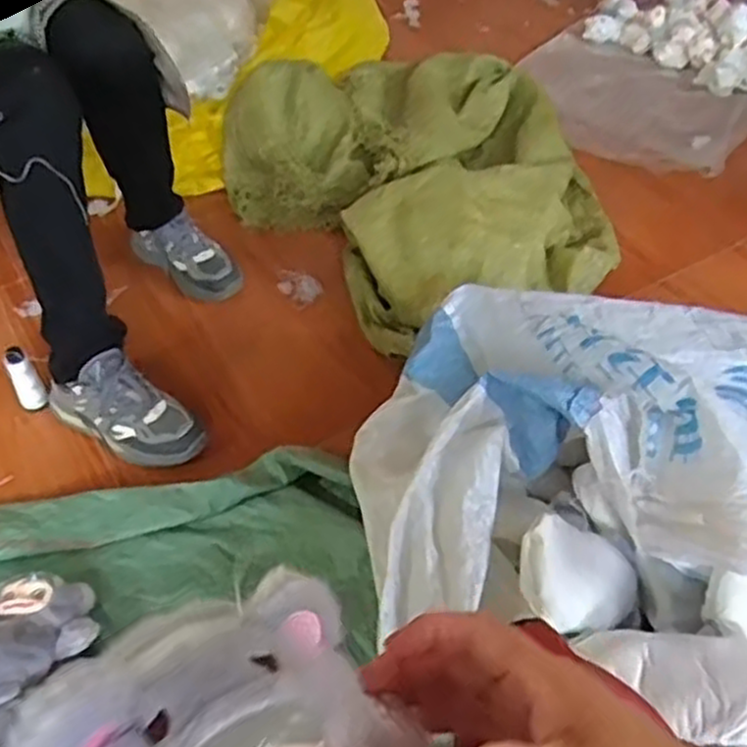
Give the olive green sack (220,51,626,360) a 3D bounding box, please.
[{"bbox_3d":[0.109,-0.393,1.488,0.666,0.173,0.730,-21,51,-19],"label":"olive green sack"}]

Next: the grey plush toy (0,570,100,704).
[{"bbox_3d":[-0.409,0.297,0.882,0.188,0.090,0.162,-35,57,-28],"label":"grey plush toy"}]

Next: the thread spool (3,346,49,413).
[{"bbox_3d":[-0.520,0.011,1.164,0.041,0.117,0.043,0,48,0],"label":"thread spool"}]

